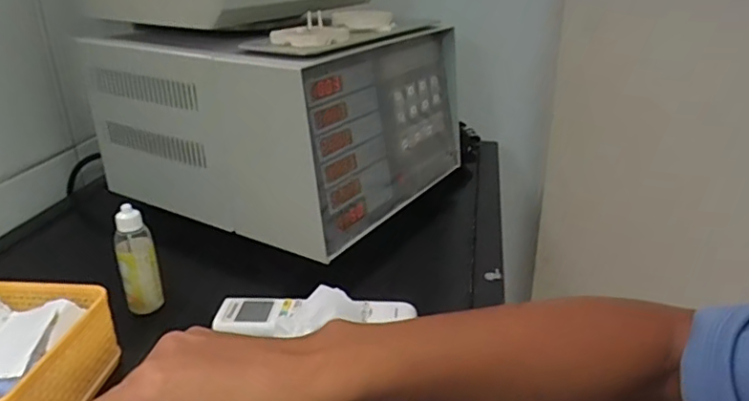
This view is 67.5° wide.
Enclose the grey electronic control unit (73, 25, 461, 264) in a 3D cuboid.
[{"bbox_3d":[-0.112,-0.121,0.735,0.352,0.203,0.351,12,27,27],"label":"grey electronic control unit"}]

